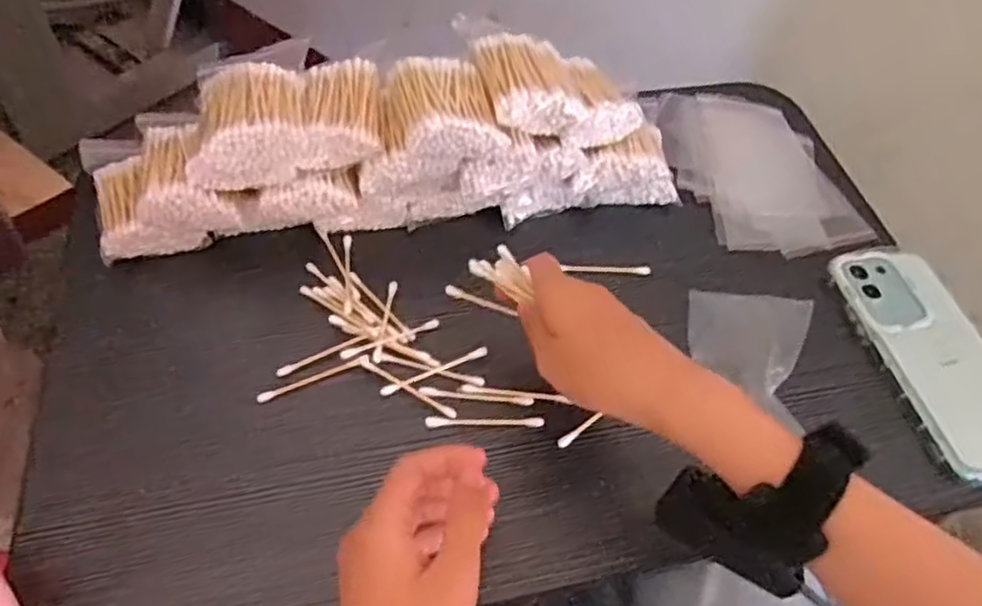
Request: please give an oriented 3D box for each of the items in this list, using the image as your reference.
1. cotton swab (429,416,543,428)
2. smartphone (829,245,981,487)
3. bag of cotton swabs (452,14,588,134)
[{"bbox_3d":[-0.003,0.070,0.424,0.069,0.004,0.007,1,54,-3],"label":"cotton swab"},{"bbox_3d":[0.284,0.033,0.455,0.068,0.016,0.165,-10,56,-11],"label":"smartphone"},{"bbox_3d":[0.018,-0.150,0.468,0.056,0.033,0.100,-15,57,-14],"label":"bag of cotton swabs"}]

